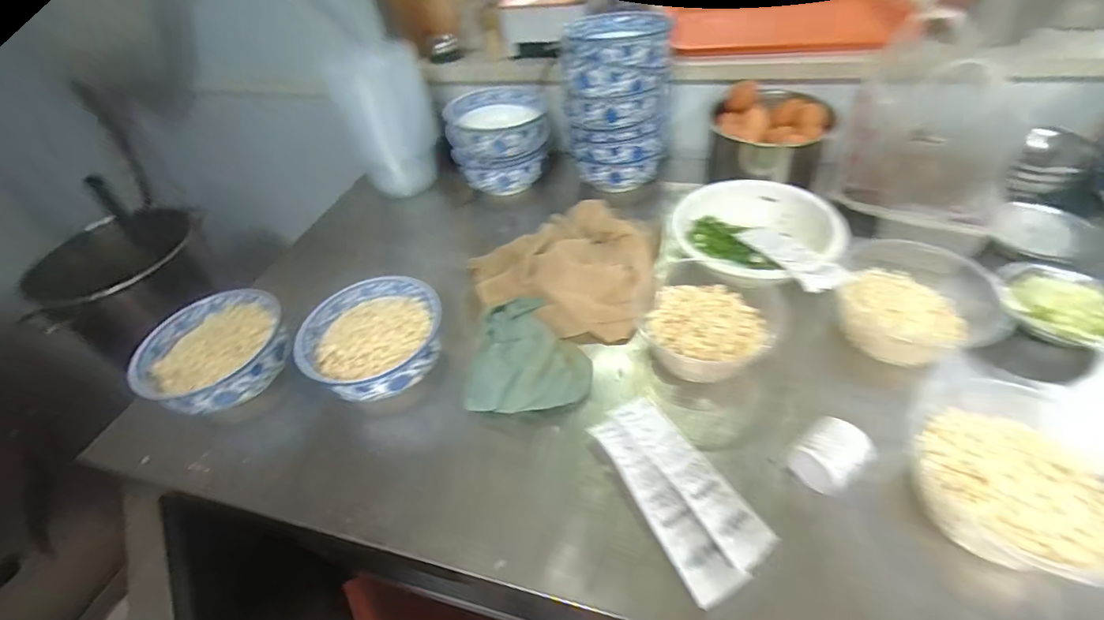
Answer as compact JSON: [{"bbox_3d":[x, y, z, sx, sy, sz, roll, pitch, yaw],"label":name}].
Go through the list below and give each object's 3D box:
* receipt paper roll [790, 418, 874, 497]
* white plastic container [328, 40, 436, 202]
[{"bbox_3d":[0.269,0.143,0.461,0.055,0.051,0.054,-29,48,-21],"label":"receipt paper roll"},{"bbox_3d":[-0.305,-0.358,0.899,0.155,0.245,0.173,-14,45,-7],"label":"white plastic container"}]

